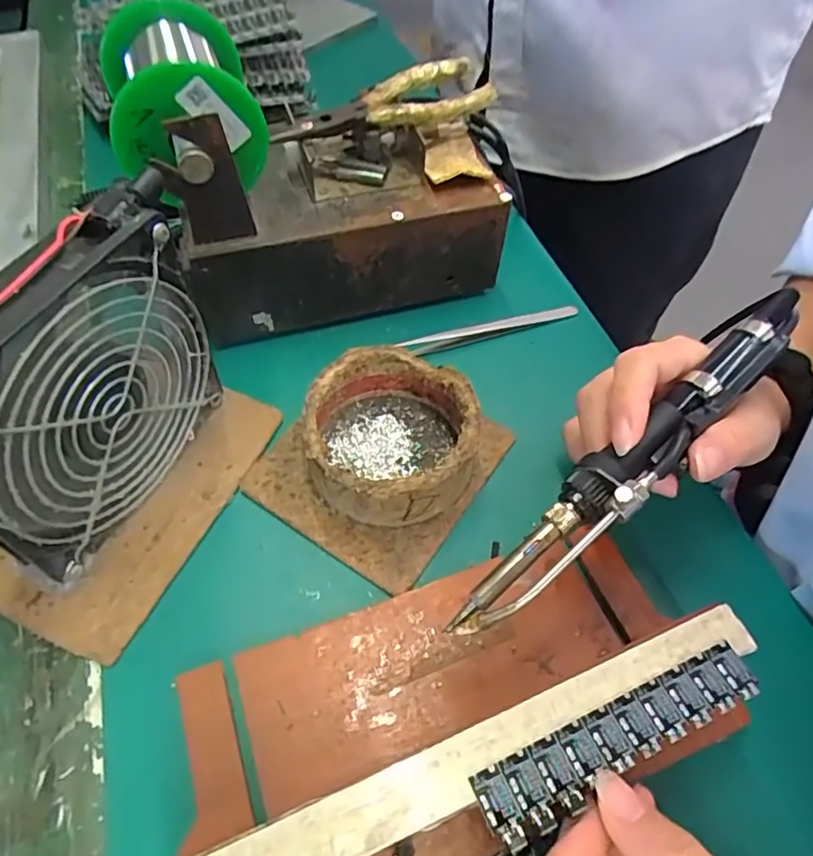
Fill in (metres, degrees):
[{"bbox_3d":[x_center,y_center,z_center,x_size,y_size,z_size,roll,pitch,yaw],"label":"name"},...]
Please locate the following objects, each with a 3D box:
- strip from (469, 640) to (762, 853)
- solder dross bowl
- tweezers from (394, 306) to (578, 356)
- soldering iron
[{"bbox_3d":[0.074,0.104,0.201,0.108,0.004,0.022,-20,59,-16],"label":"strip"},{"bbox_3d":[-0.008,0.005,0.290,0.078,0.040,0.083,1,56,-2],"label":"solder dross bowl"},{"bbox_3d":[0.052,-0.061,0.360,0.116,0.013,0.006,-17,58,-13],"label":"tweezers"},{"bbox_3d":[0.094,0.008,0.229,0.198,0.020,0.025,-39,65,-14],"label":"soldering iron"}]

